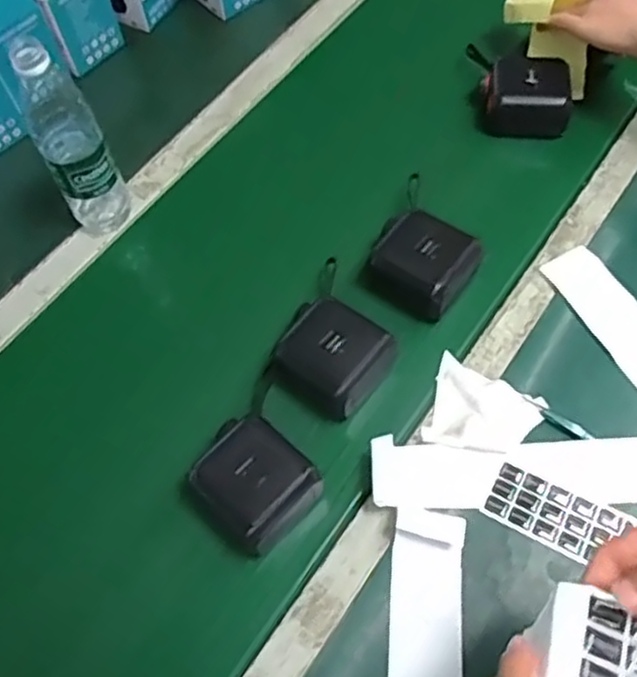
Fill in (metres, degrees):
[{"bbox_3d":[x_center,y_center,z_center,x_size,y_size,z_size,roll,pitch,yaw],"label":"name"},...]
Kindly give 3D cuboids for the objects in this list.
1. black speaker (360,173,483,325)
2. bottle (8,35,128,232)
[{"bbox_3d":[0.107,-0.086,0.708,0.104,0.052,0.105,30,67,20],"label":"black speaker"},{"bbox_3d":[-0.251,-0.199,0.707,0.066,0.224,0.060,-28,62,-12],"label":"bottle"}]

